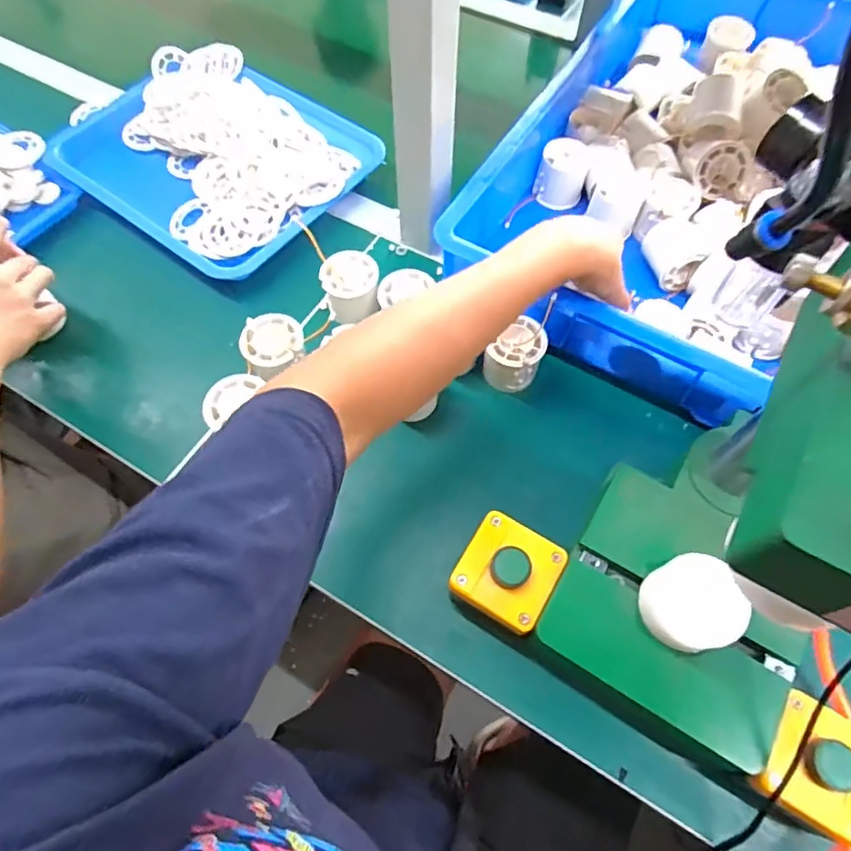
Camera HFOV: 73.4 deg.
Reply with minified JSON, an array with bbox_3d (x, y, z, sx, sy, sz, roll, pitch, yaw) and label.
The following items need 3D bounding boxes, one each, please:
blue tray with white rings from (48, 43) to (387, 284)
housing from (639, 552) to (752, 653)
[{"bbox_3d":[-0.243,-0.319,0.662,0.330,0.049,0.265,38,70,18],"label":"blue tray with white rings"},{"bbox_3d":[0.179,0.120,0.389,0.058,0.041,0.060,0,63,0],"label":"housing"}]

